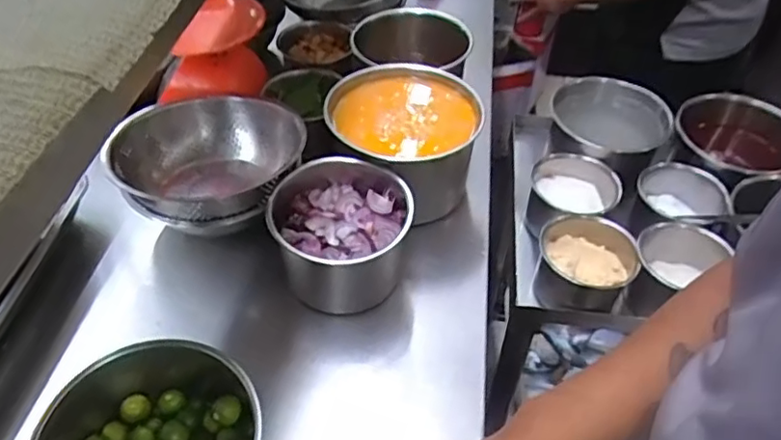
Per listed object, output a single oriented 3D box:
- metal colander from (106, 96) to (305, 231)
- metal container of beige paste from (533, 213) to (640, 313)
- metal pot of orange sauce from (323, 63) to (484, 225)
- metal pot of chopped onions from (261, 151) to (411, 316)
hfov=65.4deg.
[{"bbox_3d":[-0.217,-0.068,0.754,0.203,0.090,0.202,9,48,7],"label":"metal colander"},{"bbox_3d":[0.250,0.052,0.784,0.115,0.063,0.122,8,47,6],"label":"metal container of beige paste"},{"bbox_3d":[0.017,-0.088,0.814,0.188,0.161,0.195,1,47,-1],"label":"metal pot of orange sauce"},{"bbox_3d":[-0.057,0.023,0.700,0.149,0.120,0.149,1,47,-1],"label":"metal pot of chopped onions"}]

